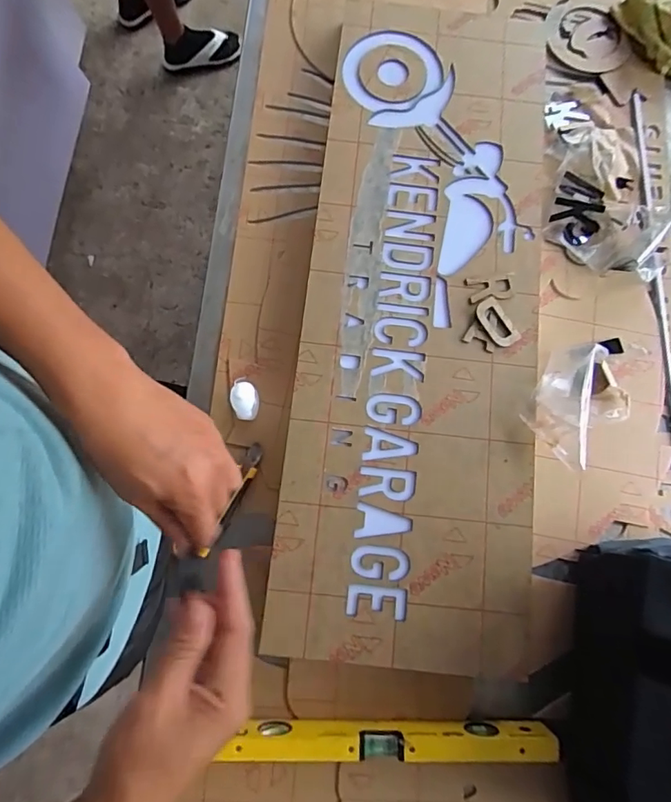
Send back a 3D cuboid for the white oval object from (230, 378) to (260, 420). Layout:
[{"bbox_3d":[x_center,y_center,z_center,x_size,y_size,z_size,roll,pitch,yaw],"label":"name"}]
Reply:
[{"bbox_3d":[-0.112,-0.002,0.627,0.026,0.073,0.044,6,78,1],"label":"white oval object"}]

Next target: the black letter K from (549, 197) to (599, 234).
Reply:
[{"bbox_3d":[0.346,-0.269,0.719,0.068,0.012,0.041,17,97,4],"label":"black letter K"}]

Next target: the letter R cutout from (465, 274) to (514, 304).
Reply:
[{"bbox_3d":[0.205,-0.147,0.657,0.064,0.004,0.034,-7,78,-2],"label":"letter R cutout"}]

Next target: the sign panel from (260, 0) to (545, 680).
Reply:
[{"bbox_3d":[0.113,-0.144,0.662,0.300,0.019,0.901,7,77,0],"label":"sign panel"}]

